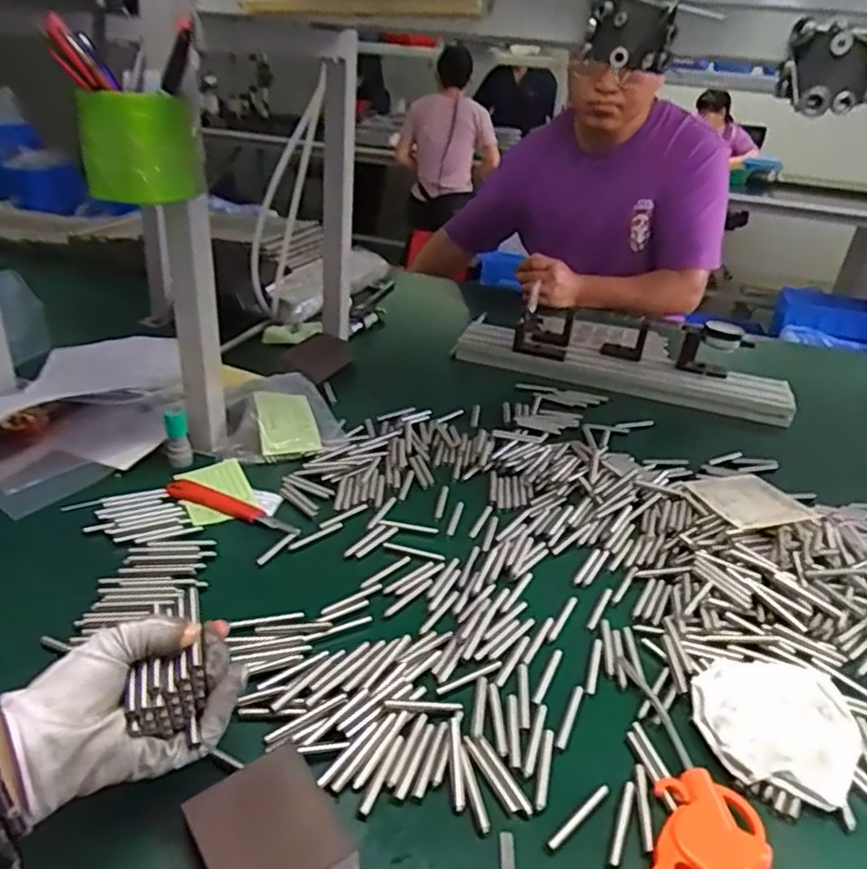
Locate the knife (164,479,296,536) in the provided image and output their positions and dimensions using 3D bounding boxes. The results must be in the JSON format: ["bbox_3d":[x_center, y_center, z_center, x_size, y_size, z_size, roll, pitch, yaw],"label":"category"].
[{"bbox_3d":[-0.192,0.069,0.650,0.146,0.009,0.023,14,30,17],"label":"knife"}]

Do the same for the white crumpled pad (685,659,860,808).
[{"bbox_3d":[0.237,0.196,0.467,0.108,0.024,0.104,12,29,14],"label":"white crumpled pad"}]

